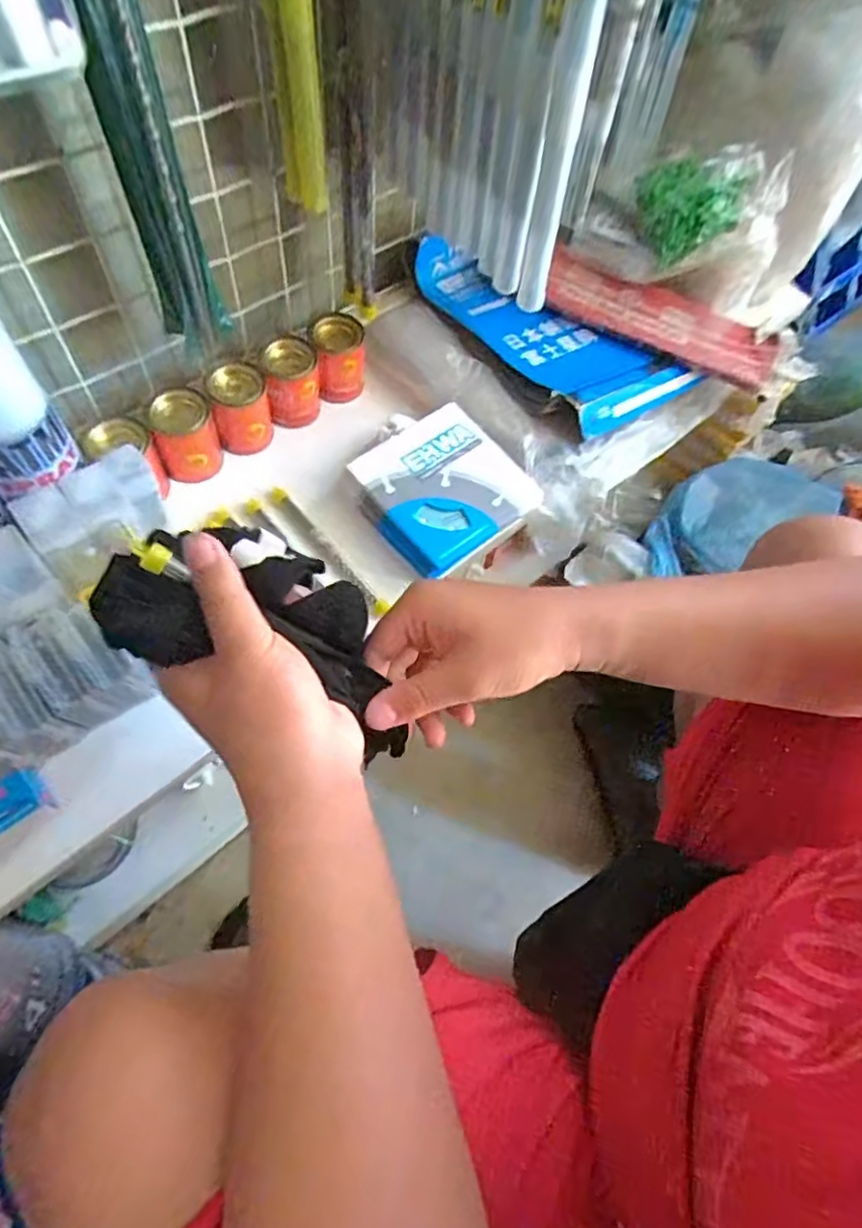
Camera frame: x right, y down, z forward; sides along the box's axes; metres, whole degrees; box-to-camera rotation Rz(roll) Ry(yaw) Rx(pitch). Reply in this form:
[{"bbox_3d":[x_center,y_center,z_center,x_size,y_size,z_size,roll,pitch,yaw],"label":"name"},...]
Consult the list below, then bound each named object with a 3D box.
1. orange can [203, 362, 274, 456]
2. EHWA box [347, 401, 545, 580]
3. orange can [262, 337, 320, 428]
[{"bbox_3d":[-0.177,-0.191,0.576,0.049,0.068,0.045,2,62,-3],"label":"orange can"},{"bbox_3d":[0.011,-0.112,0.574,0.136,0.046,0.139,42,67,17],"label":"EHWA box"},{"bbox_3d":[-0.134,-0.223,0.602,0.048,0.066,0.055,-5,63,-7],"label":"orange can"}]

